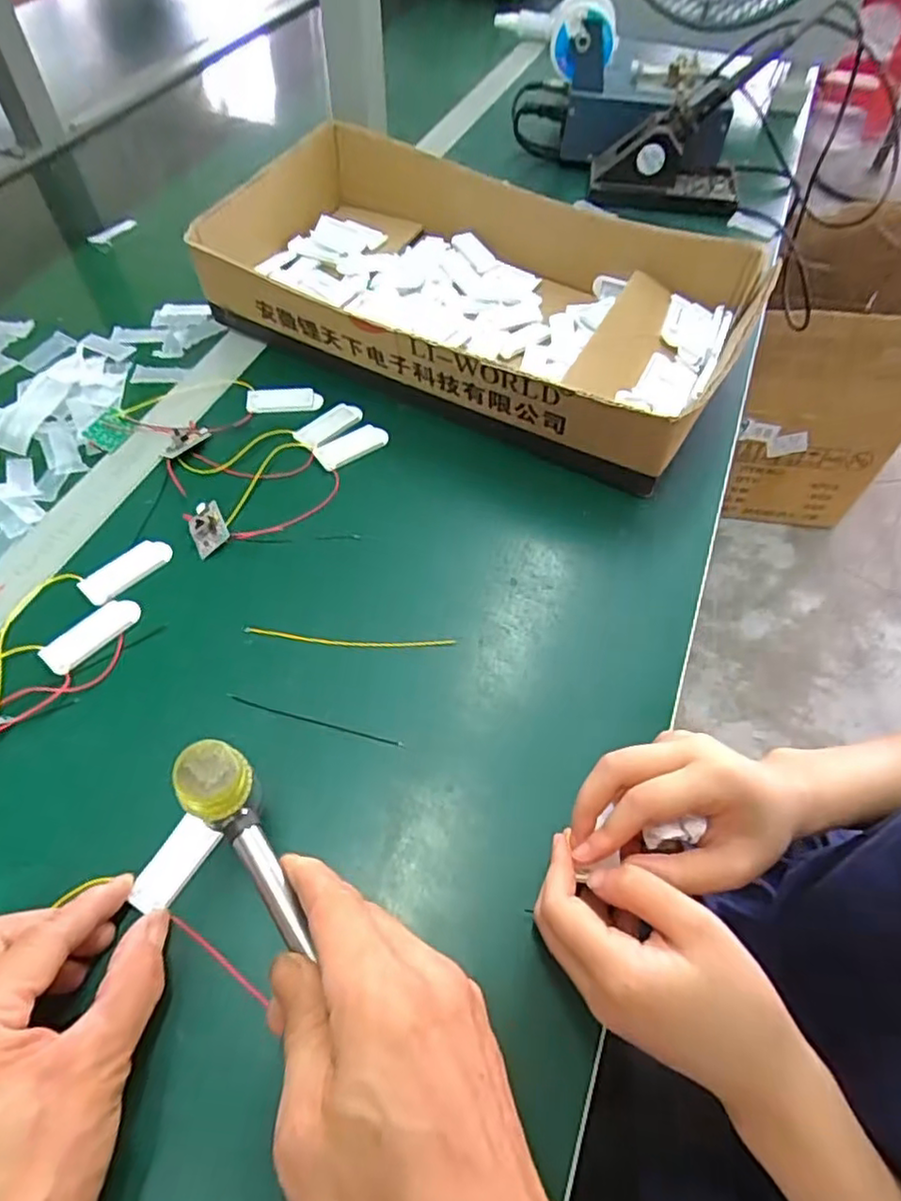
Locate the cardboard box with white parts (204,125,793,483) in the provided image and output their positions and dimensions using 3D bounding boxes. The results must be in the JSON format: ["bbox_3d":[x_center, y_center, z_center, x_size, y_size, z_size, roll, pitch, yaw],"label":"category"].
[{"bbox_3d":[0.021,-0.262,0.544,0.415,0.096,0.256,23,58,14],"label":"cardboard box with white parts"}]

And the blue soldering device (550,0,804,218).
[{"bbox_3d":[0.218,-0.537,0.695,0.218,0.139,0.143,9,56,5],"label":"blue soldering device"}]

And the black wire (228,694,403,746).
[{"bbox_3d":[-0.079,0.069,0.372,0.105,0.004,0.004,13,56,8],"label":"black wire"}]

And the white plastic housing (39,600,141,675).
[{"bbox_3d":[-0.219,0.020,0.394,0.023,0.007,0.058,33,61,20],"label":"white plastic housing"}]

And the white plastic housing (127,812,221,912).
[{"bbox_3d":[-0.139,0.132,0.324,0.022,0.004,0.046,24,59,15],"label":"white plastic housing"}]

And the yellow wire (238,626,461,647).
[{"bbox_3d":[-0.062,0.024,0.399,0.129,0.004,0.008,4,64,0],"label":"yellow wire"}]

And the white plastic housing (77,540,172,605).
[{"bbox_3d":[-0.211,-0.020,0.421,0.027,0.008,0.057,35,62,21],"label":"white plastic housing"}]

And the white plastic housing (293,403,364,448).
[{"bbox_3d":[-0.094,-0.138,0.503,0.027,0.005,0.056,37,63,22],"label":"white plastic housing"}]

